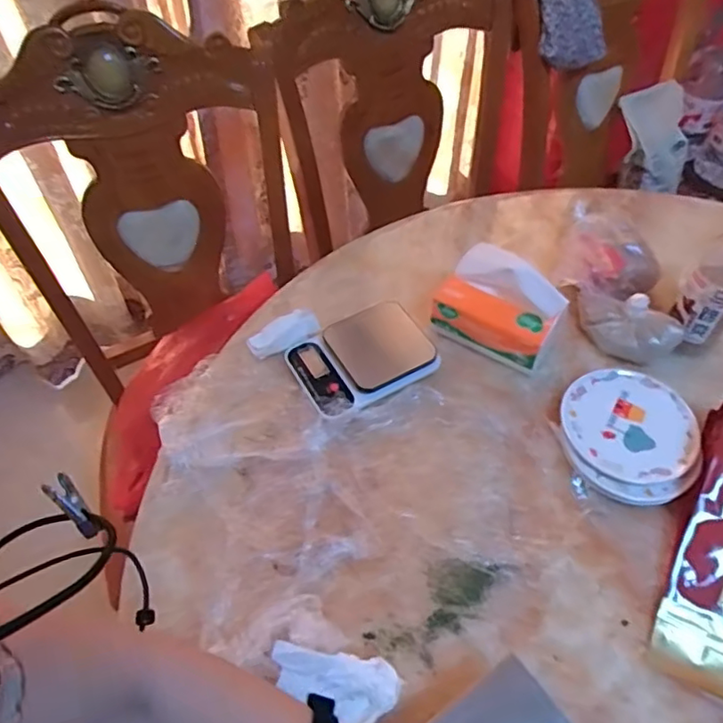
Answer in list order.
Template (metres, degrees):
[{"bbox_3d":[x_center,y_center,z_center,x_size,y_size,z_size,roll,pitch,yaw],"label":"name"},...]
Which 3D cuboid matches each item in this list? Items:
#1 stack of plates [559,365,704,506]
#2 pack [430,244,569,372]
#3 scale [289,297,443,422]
[{"bbox_3d":[0.326,0.082,0.734,0.153,0.021,0.186,6,54,8],"label":"stack of plates"},{"bbox_3d":[0.178,-0.074,0.784,0.155,0.131,0.062,26,59,20],"label":"pack"},{"bbox_3d":[0.002,-0.006,0.791,0.178,0.027,0.126,-28,62,-11],"label":"scale"}]

